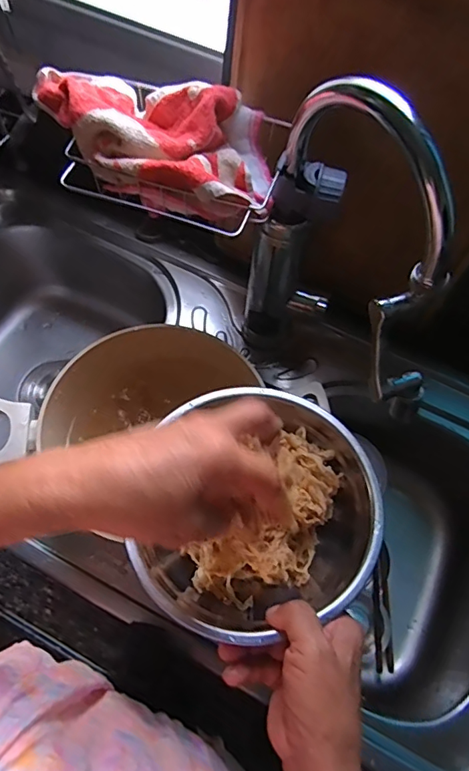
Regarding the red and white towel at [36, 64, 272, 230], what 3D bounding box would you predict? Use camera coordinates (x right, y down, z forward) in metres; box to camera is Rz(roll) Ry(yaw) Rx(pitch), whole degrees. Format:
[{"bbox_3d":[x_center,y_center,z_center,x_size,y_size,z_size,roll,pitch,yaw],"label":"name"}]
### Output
[{"bbox_3d":[-0.066,-0.215,0.428,0.216,0.067,0.112,24,66,9],"label":"red and white towel"}]

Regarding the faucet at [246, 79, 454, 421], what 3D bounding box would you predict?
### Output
[{"bbox_3d":[0.092,-0.064,0.455,0.056,0.330,0.213,-25,67,-13],"label":"faucet"}]

